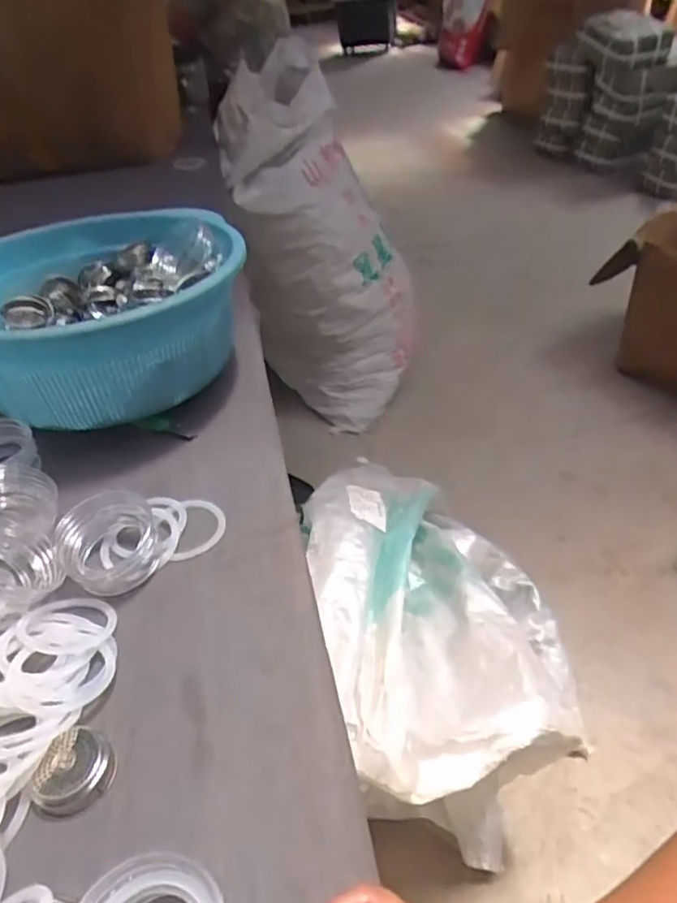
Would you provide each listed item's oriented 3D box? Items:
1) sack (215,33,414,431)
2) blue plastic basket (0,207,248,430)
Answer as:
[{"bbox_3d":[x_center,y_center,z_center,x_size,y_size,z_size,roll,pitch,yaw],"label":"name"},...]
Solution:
[{"bbox_3d":[-0.032,-0.444,1.510,0.374,0.757,0.326,5,43,13],"label":"sack"},{"bbox_3d":[-0.222,-0.123,0.594,0.273,0.131,0.271,-9,41,-2],"label":"blue plastic basket"}]

